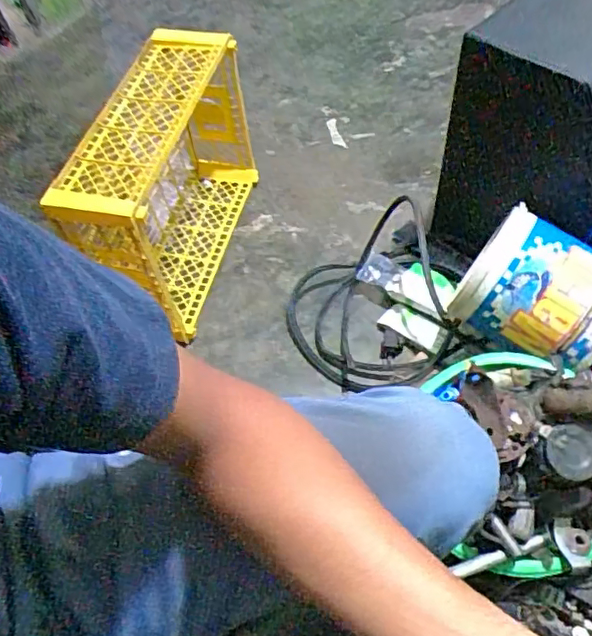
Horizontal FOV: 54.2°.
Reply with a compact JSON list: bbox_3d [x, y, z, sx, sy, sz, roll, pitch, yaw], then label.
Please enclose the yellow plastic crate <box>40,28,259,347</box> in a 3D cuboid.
[{"bbox_3d":[-0.209,-0.225,0.976,0.151,0.317,0.413,10,57,12],"label":"yellow plastic crate"}]

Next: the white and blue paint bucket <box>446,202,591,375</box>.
[{"bbox_3d":[0.335,-0.022,0.813,0.212,0.168,0.154,34,65,24],"label":"white and blue paint bucket"}]

